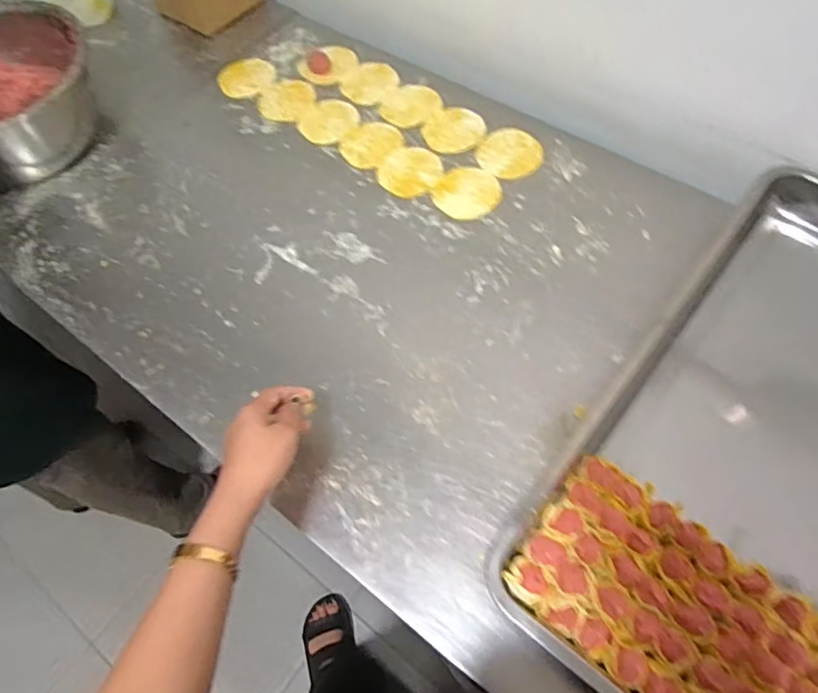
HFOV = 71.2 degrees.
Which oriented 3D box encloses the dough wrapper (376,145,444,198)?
[{"bbox_3d":[0.001,-0.236,0.763,0.082,0.006,0.083,-1,62,2],"label":"dough wrapper"}]

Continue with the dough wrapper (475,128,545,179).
[{"bbox_3d":[0.136,-0.260,0.766,0.083,0.004,0.087,-1,62,2],"label":"dough wrapper"}]

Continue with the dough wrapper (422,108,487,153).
[{"bbox_3d":[0.062,-0.300,0.791,0.080,0.005,0.080,-1,65,2],"label":"dough wrapper"}]

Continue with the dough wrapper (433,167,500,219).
[{"bbox_3d":[0.075,-0.200,0.737,0.082,0.004,0.084,-1,62,2],"label":"dough wrapper"}]

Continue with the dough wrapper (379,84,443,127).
[{"bbox_3d":[0.002,-0.349,0.821,0.082,0.008,0.082,-1,62,2],"label":"dough wrapper"}]

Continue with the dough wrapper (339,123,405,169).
[{"bbox_3d":[-0.053,-0.283,0.794,0.080,0.006,0.085,-1,62,2],"label":"dough wrapper"}]

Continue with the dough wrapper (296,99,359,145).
[{"bbox_3d":[-0.116,-0.324,0.819,0.080,0.004,0.078,-2,66,5],"label":"dough wrapper"}]

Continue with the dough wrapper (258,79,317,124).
[{"bbox_3d":[-0.182,-0.368,0.848,0.084,0.004,0.084,-1,62,2],"label":"dough wrapper"}]

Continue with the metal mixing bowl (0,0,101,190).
[{"bbox_3d":[-0.547,-0.346,0.778,0.231,0.136,0.239,-23,63,-9],"label":"metal mixing bowl"}]

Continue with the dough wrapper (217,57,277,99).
[{"bbox_3d":[-0.250,-0.415,0.877,0.092,0.004,0.085,-1,62,2],"label":"dough wrapper"}]

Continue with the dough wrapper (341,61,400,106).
[{"bbox_3d":[-0.057,-0.398,0.856,0.088,0.004,0.088,-1,62,2],"label":"dough wrapper"}]

